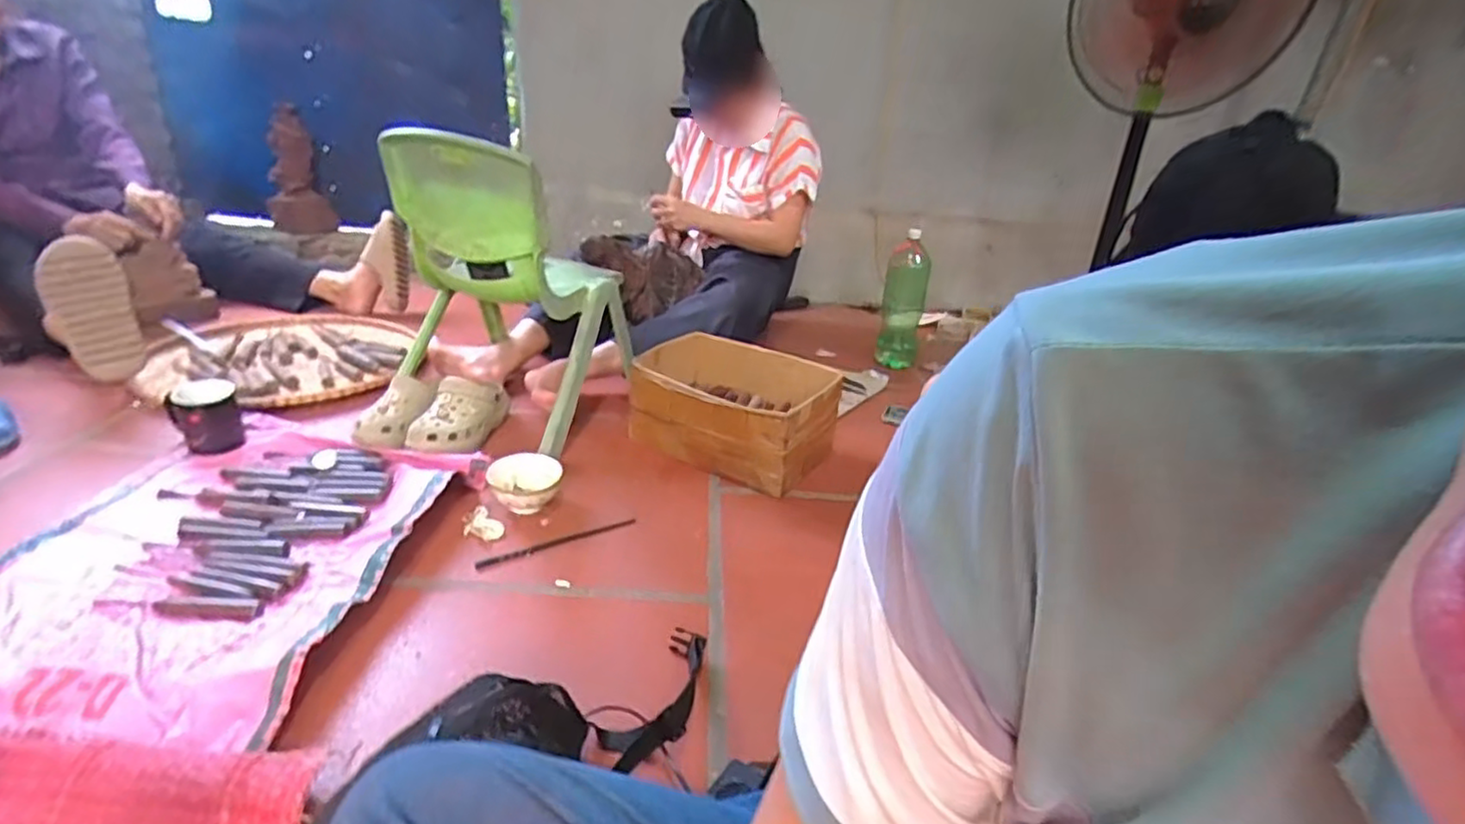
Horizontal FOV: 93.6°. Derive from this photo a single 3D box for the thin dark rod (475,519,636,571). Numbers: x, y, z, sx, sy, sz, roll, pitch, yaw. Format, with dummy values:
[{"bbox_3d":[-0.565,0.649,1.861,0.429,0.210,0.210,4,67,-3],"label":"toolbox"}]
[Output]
[{"bbox_3d":[-0.244,0.182,0.972,0.230,0.006,0.015,-9,30,-31],"label":"thin dark rod"}]

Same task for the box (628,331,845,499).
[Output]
[{"bbox_3d":[0.004,-0.020,1.258,0.346,0.149,0.289,21,29,26],"label":"box"}]

